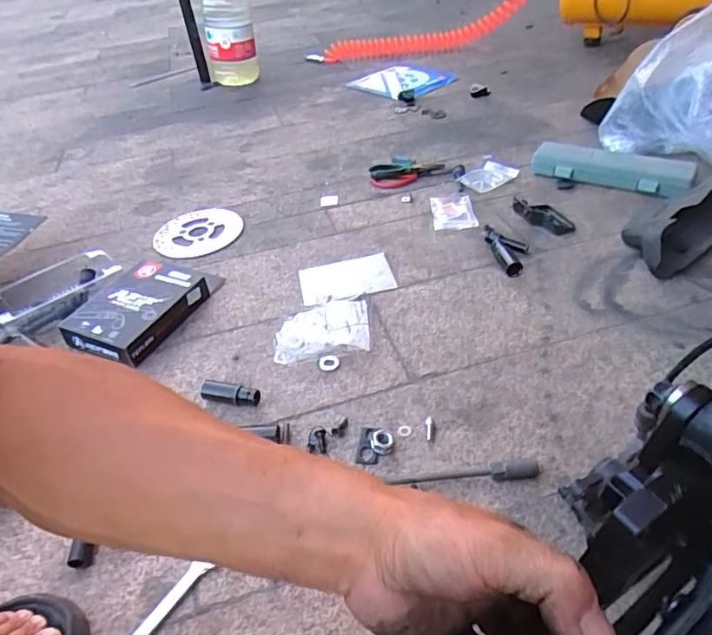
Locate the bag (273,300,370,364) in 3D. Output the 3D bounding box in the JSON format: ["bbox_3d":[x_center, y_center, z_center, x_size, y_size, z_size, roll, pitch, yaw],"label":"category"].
[{"bbox_3d":[-0.050,0.018,0.775,0.137,0.017,0.113,-7,41,0],"label":"bag"}]

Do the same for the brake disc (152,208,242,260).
[{"bbox_3d":[-0.301,-0.166,1.025,0.160,0.015,0.152,-3,48,4],"label":"brake disc"}]

